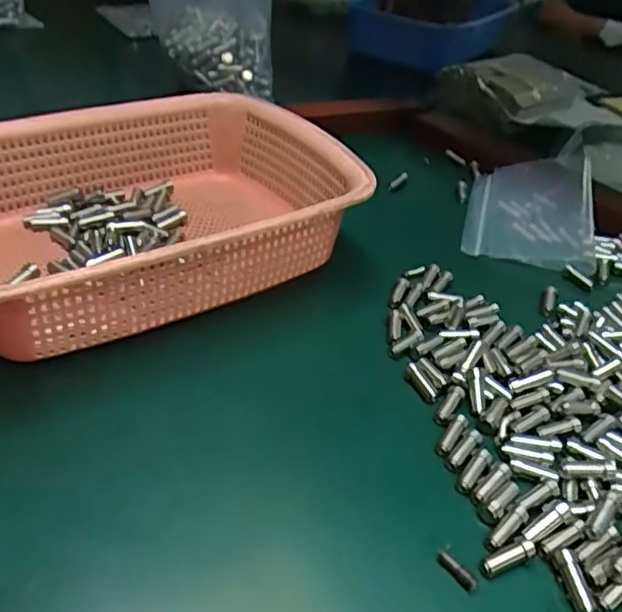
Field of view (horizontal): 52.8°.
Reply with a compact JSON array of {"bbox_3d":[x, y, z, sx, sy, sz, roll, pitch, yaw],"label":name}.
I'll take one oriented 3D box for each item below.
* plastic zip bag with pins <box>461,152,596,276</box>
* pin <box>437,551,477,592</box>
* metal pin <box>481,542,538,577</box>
[{"bbox_3d":[0.197,-0.089,0.567,0.106,0.023,0.149,7,44,14],"label":"plastic zip bag with pins"},{"bbox_3d":[0.067,0.122,0.287,0.006,0.005,0.021,-26,47,-35],"label":"pin"},{"bbox_3d":[0.093,0.118,0.293,0.028,0.006,0.007,-13,41,-23],"label":"metal pin"}]

